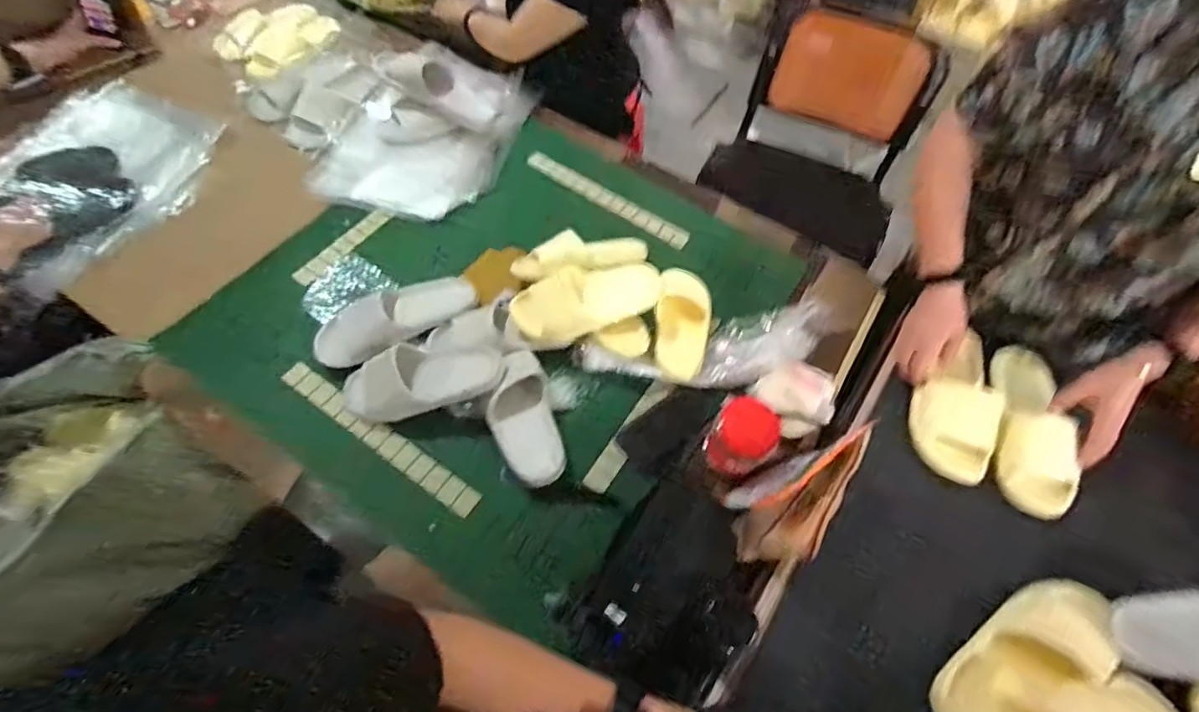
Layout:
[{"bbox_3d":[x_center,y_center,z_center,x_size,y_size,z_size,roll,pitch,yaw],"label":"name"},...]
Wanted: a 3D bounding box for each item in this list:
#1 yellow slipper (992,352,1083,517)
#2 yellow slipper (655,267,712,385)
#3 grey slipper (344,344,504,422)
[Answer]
[{"bbox_3d":[0.650,0.097,0.845,0.102,0.065,0.271,9,60,2],"label":"yellow slipper"},{"bbox_3d":[0.150,-0.060,1.009,0.097,0.056,0.222,11,60,2],"label":"yellow slipper"},{"bbox_3d":[-0.286,0.033,0.901,0.255,0.092,0.112,-14,62,-12],"label":"grey slipper"}]

